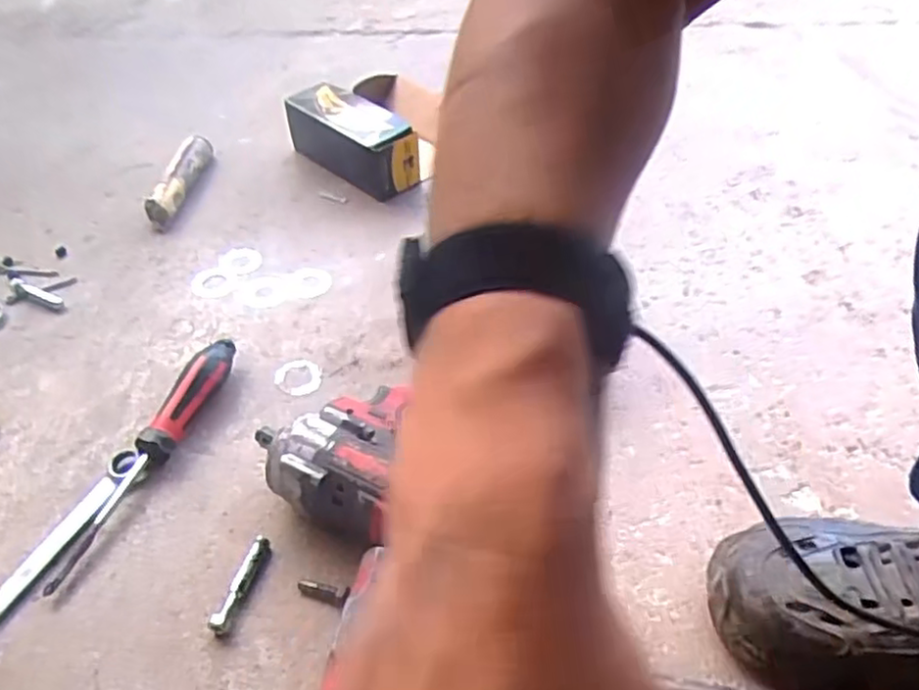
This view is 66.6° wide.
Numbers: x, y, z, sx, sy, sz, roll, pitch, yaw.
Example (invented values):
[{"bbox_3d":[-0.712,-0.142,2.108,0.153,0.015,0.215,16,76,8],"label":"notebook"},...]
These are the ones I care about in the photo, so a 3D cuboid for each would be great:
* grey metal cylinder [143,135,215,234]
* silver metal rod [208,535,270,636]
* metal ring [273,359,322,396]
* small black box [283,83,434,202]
[{"bbox_3d":[-0.310,-0.183,0.779,0.029,0.038,0.147,4,45,4],"label":"grey metal cylinder"},{"bbox_3d":[-0.146,0.159,0.467,0.010,0.015,0.067,13,46,12],"label":"silver metal rod"},{"bbox_3d":[-0.139,0.028,0.604,0.038,0.004,0.039,0,45,0],"label":"metal ring"},{"bbox_3d":[-0.126,-0.244,0.816,0.189,0.076,0.070,34,54,29],"label":"small black box"}]

